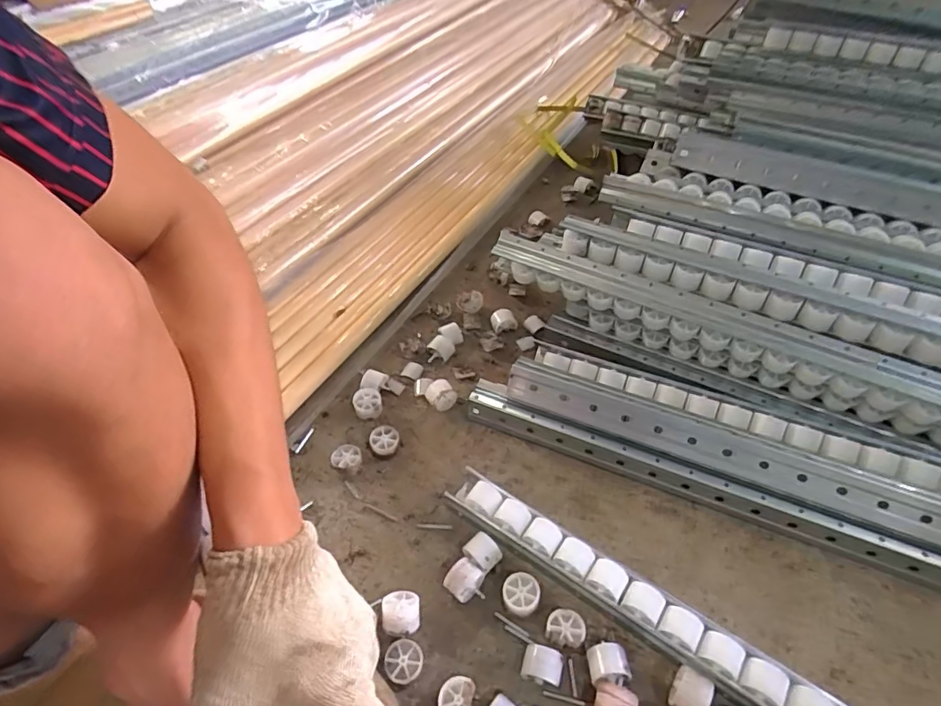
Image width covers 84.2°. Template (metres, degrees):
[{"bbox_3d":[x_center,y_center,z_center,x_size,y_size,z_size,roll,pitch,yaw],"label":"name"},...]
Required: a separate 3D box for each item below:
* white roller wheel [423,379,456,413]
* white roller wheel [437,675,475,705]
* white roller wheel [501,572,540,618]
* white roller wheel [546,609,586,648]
[{"bbox_3d":[-0.039,0.054,0.671,0.032,0.031,0.034,-25,53,-20],"label":"white roller wheel"},{"bbox_3d":[-0.013,0.305,0.455,0.029,0.025,0.036,10,49,9],"label":"white roller wheel"},{"bbox_3d":[0.049,0.237,0.508,0.035,0.024,0.038,0,48,0],"label":"white roller wheel"},{"bbox_3d":[0.088,0.258,0.488,0.035,0.023,0.029,9,49,9],"label":"white roller wheel"}]

